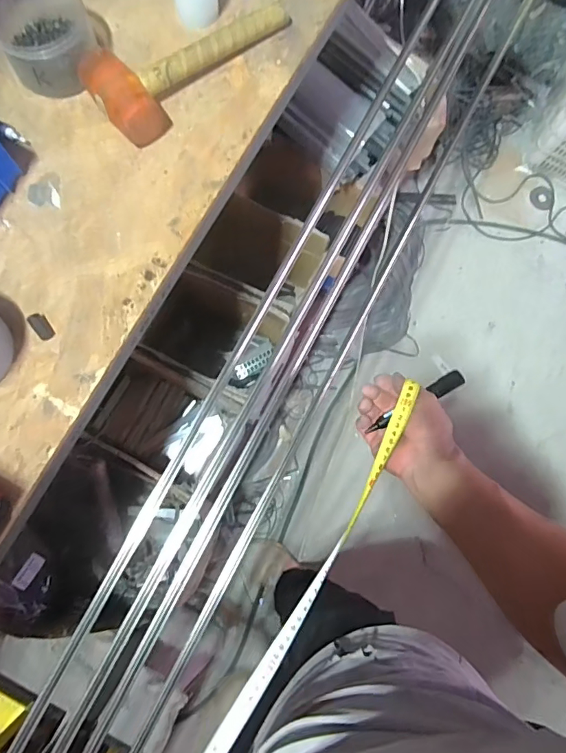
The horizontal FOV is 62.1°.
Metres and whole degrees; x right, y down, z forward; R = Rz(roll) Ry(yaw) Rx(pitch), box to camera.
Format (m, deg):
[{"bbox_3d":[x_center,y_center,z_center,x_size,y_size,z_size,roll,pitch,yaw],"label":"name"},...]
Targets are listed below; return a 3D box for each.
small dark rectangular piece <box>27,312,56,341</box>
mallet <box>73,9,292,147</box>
[{"bbox_3d":[-0.281,-0.058,0.547,0.017,0.019,0.030,-32,82,-10],"label":"small dark rectangular piece"},{"bbox_3d":[-0.115,-0.424,0.604,0.294,0.056,0.110,-43,84,-10],"label":"mallet"}]

